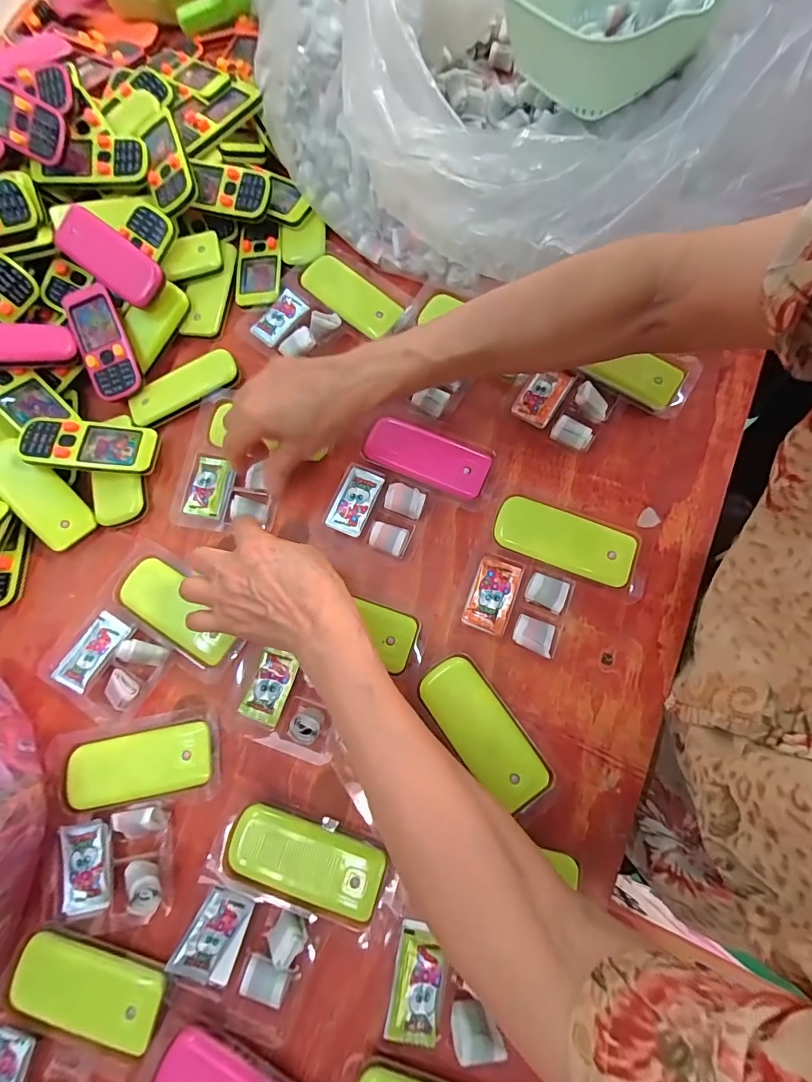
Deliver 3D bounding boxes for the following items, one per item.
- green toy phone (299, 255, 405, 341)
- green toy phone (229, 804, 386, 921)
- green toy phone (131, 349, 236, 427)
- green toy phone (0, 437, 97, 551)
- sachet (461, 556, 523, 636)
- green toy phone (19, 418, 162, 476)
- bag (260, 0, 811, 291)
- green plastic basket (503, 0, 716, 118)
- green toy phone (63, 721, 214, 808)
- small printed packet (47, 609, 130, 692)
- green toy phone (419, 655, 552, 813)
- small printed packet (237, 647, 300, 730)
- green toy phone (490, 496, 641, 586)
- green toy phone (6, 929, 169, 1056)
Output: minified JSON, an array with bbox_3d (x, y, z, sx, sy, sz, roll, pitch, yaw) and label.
[{"bbox_3d":[-0.052,-0.233,0.429,0.104,0.014,0.041,39,79,11],"label":"green toy phone"},{"bbox_3d":[-0.068,0.219,0.310,0.104,0.021,0.047,17,76,6],"label":"green toy phone"},{"bbox_3d":[-0.205,-0.142,0.413,0.103,0.011,0.039,-29,76,-6],"label":"green toy phone"},{"bbox_3d":[-0.319,-0.040,0.385,0.107,0.009,0.043,44,80,-2],"label":"green toy phone"},{"bbox_3d":[0.065,0.042,0.344,0.032,0.016,0.054,20,76,7],"label":"sachet"},{"bbox_3d":[-0.273,-0.084,0.388,0.102,0.015,0.051,4,75,-14],"label":"green toy phone"},{"bbox_3d":[0.123,-0.393,0.387,0.530,0.138,0.337,13,76,5],"label":"bag"},{"bbox_3d":[0.171,-0.449,0.379,0.170,0.062,0.169,-36,77,-5],"label":"green plastic basket"},{"bbox_3d":[-0.196,0.165,0.330,0.101,0.011,0.043,-11,75,-1],"label":"green toy phone"},{"bbox_3d":[-0.246,0.085,0.348,0.033,0.007,0.057,26,77,8],"label":"small printed packet"},{"bbox_3d":[0.054,0.134,0.318,0.043,0.011,0.105,-35,77,-8],"label":"green toy phone"},{"bbox_3d":[-0.101,0.108,0.334,0.029,0.006,0.051,22,81,-5],"label":"small printed packet"},{"bbox_3d":[0.122,-0.001,0.349,0.104,0.012,0.046,21,77,7],"label":"green toy phone"},{"bbox_3d":[-0.206,0.291,0.288,0.100,0.011,0.043,14,76,5],"label":"green toy phone"}]

